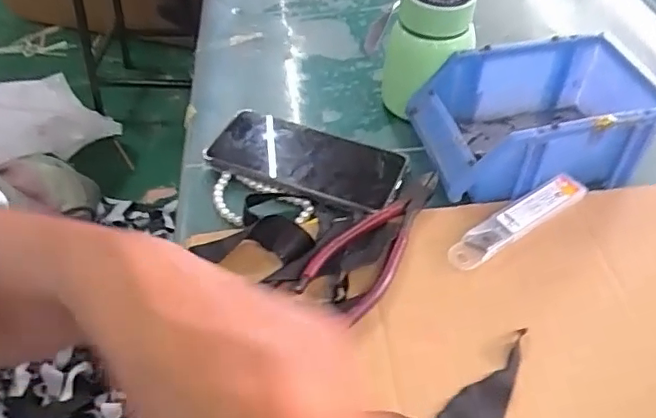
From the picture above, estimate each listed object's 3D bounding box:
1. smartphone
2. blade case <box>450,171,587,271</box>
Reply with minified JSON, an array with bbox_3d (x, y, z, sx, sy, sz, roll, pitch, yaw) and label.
[{"bbox_3d":[-0.018,-0.043,0.469,0.159,0.011,0.078,13,49,13],"label":"smartphone"},{"bbox_3d":[0.141,0.008,0.414,0.126,0.010,0.025,-27,52,-22],"label":"blade case"}]

